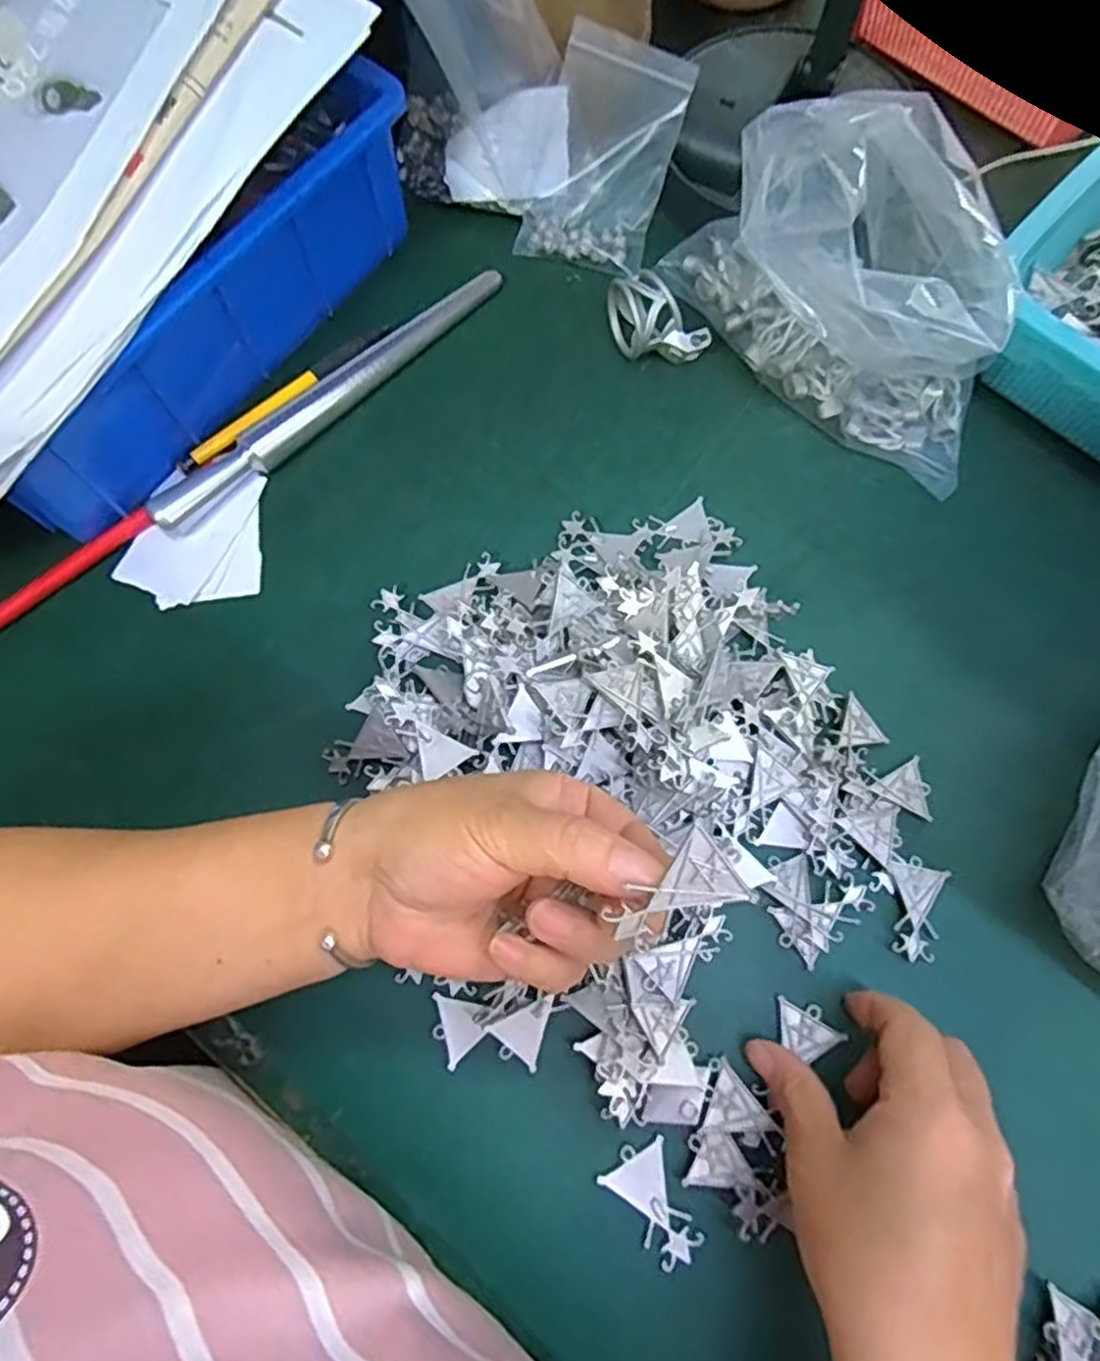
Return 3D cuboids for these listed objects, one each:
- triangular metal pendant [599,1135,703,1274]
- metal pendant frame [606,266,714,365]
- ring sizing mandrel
[{"bbox_3d":[0.044,0.210,0.294,0.029,0.004,0.043,-39,76,-12],"label":"triangular metal pendant"},{"bbox_3d":[0.057,-0.196,0.406,0.061,0.042,0.025,27,74,9],"label":"metal pendant frame"},{"bbox_3d":[-0.118,-0.159,0.404,0.230,0.020,0.019,-42,76,-12],"label":"ring sizing mandrel"}]

